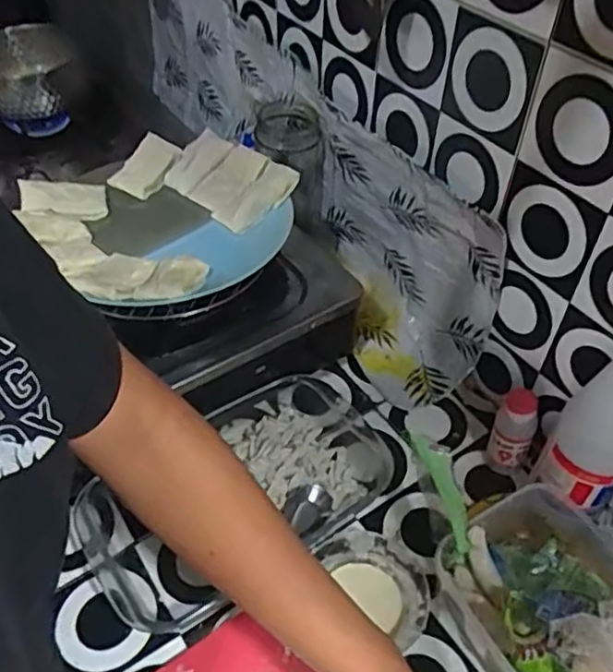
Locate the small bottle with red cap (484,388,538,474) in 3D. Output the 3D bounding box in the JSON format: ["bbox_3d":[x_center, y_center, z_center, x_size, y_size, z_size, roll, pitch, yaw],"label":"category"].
[{"bbox_3d":[0.207,0.096,0.657,0.043,0.101,0.038,27,52,23],"label":"small bottle with red cap"}]

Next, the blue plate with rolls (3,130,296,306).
[{"bbox_3d":[-0.141,-0.127,0.690,0.243,0.048,0.256,0,47,0],"label":"blue plate with rolls"}]

